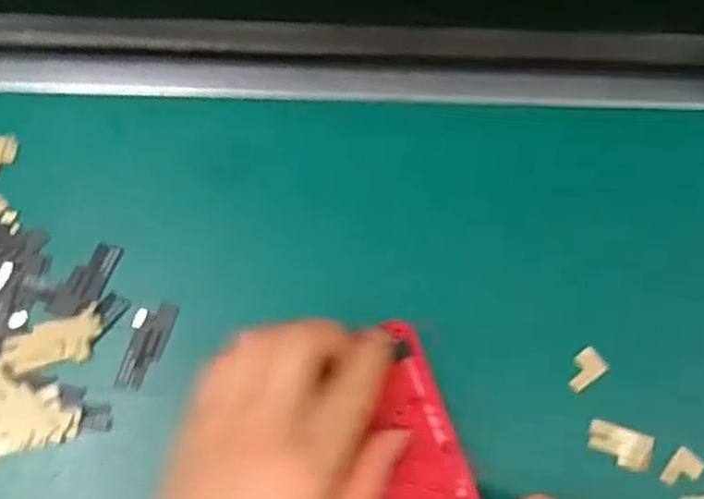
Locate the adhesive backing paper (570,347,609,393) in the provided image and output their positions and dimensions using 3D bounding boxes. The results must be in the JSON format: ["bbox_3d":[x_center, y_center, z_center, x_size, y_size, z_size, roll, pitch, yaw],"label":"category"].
[{"bbox_3d":[0.105,0.055,0.334,0.020,0.004,0.013,-36,78,-10],"label":"adhesive backing paper"}]

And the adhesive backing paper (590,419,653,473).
[{"bbox_3d":[0.118,0.087,0.327,0.028,0.005,0.017,19,75,4],"label":"adhesive backing paper"}]

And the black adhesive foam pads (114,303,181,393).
[{"bbox_3d":[-0.093,0.043,0.333,0.018,0.004,0.041,16,75,4],"label":"black adhesive foam pads"}]

